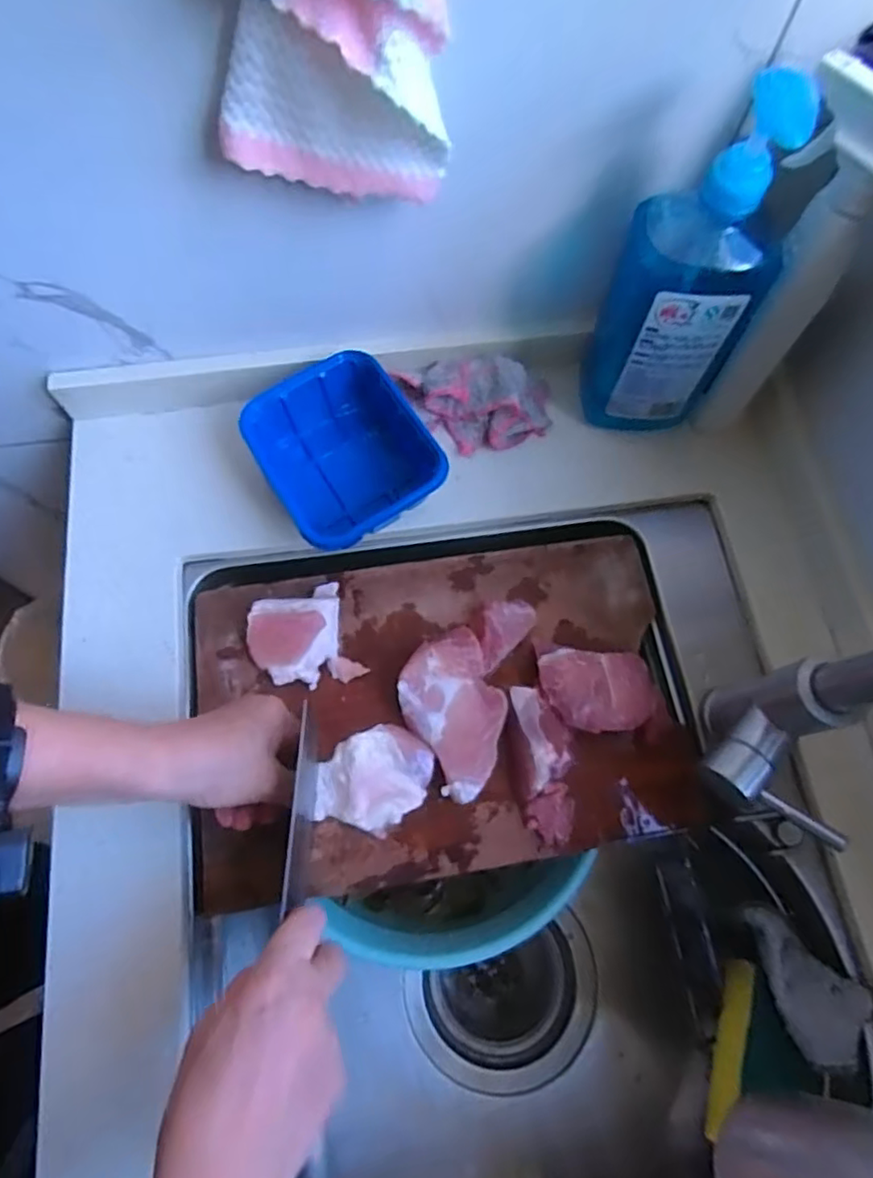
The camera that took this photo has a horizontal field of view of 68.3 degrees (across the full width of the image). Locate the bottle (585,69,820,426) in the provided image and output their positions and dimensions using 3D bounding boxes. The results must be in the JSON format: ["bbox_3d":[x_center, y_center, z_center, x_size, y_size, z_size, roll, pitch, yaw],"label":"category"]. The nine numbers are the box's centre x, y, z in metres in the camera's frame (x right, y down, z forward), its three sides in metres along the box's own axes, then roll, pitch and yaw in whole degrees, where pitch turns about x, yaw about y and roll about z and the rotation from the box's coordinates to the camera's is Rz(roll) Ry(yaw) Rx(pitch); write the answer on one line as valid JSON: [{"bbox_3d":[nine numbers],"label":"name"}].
[{"bbox_3d":[0.177,-0.210,0.451,0.094,0.247,0.065,6,72,0],"label":"bottle"}]

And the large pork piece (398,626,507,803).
[{"bbox_3d":[0.015,0.094,0.484,0.070,0.028,0.115,-20,74,-8],"label":"large pork piece"}]

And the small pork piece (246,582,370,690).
[{"bbox_3d":[-0.105,0.040,0.502,0.075,0.031,0.078,-18,74,-8],"label":"small pork piece"}]

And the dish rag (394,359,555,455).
[{"bbox_3d":[0.034,-0.160,0.552,0.131,0.043,0.075,3,72,-1],"label":"dish rag"}]

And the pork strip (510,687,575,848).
[{"bbox_3d":[0.081,0.130,0.477,0.038,0.027,0.111,-5,72,-4],"label":"pork strip"}]

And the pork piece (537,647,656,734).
[{"bbox_3d":[0.121,0.079,0.495,0.084,0.024,0.060,5,72,-1],"label":"pork piece"}]

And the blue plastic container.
[{"bbox_3d":[-0.074,-0.102,0.525,0.120,0.077,0.141,-30,76,-11],"label":"blue plastic container"}]

